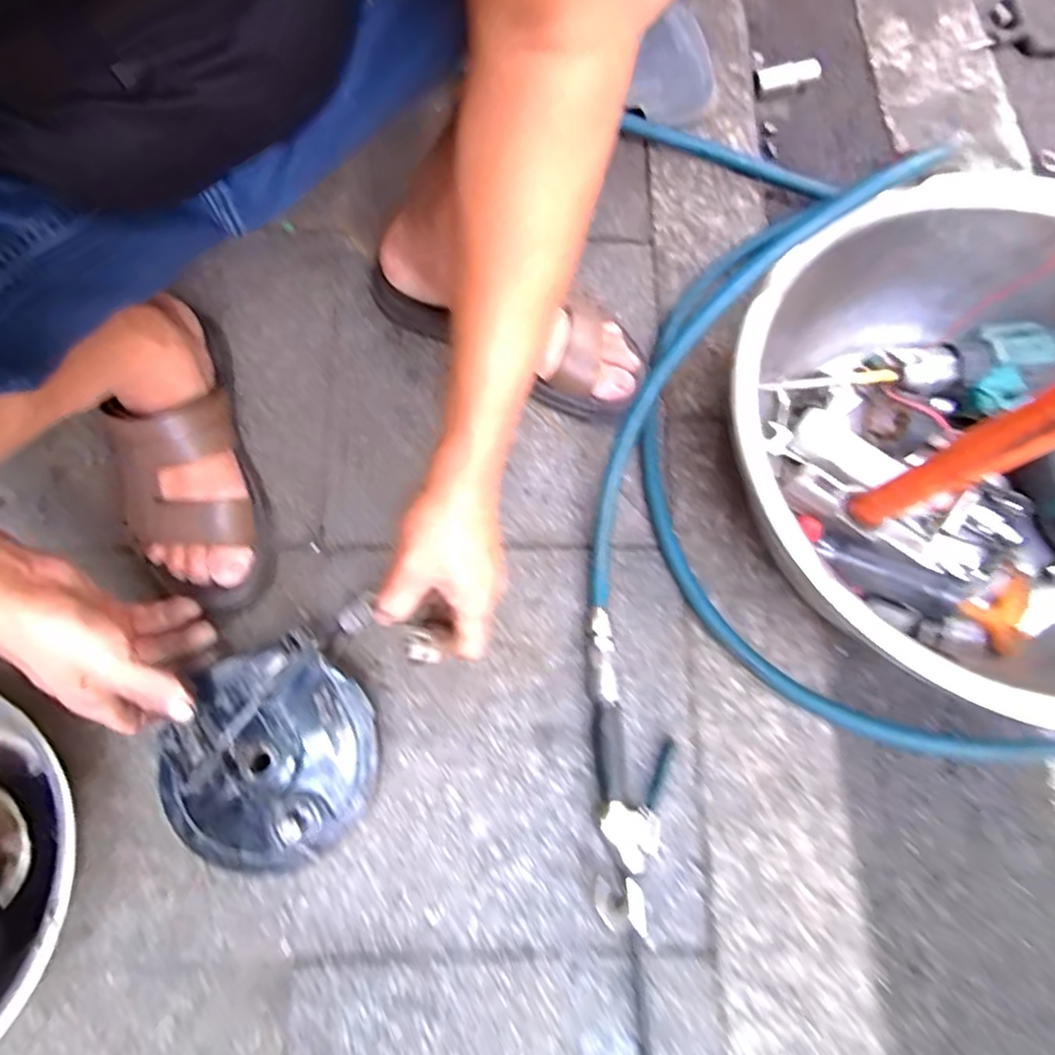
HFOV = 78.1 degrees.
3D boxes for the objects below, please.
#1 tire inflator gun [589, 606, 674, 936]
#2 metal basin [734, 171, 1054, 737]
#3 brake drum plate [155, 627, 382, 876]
[{"bbox_3d":[0.081,0.176,0.497,0.059,0.025,0.219,-1,71,-2],"label":"tire inflator gun"},{"bbox_3d":[0.349,-0.057,0.511,0.403,0.156,0.398,0,71,-1],"label":"metal basin"},{"bbox_3d":[-0.179,0.158,0.447,0.143,0.060,0.141,0,71,-1],"label":"brake drum plate"}]

